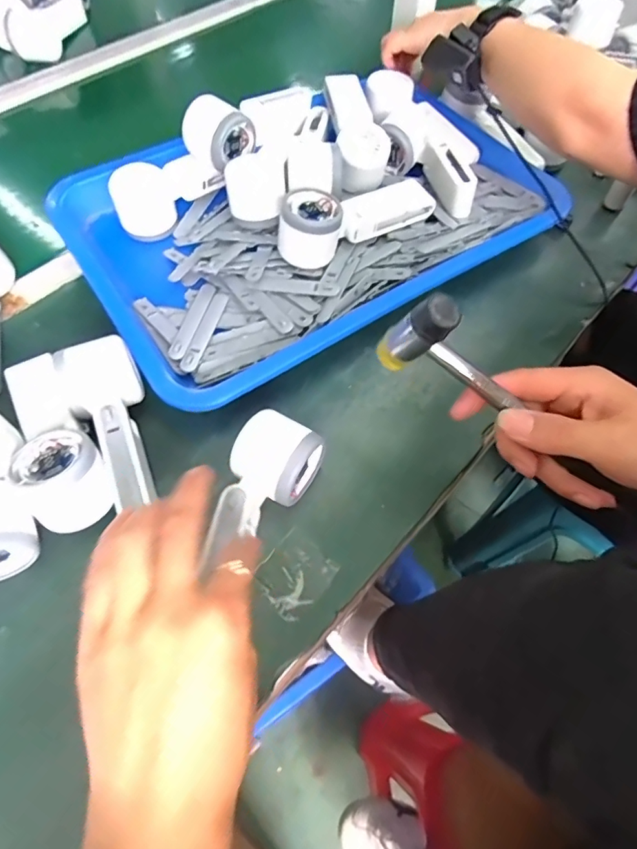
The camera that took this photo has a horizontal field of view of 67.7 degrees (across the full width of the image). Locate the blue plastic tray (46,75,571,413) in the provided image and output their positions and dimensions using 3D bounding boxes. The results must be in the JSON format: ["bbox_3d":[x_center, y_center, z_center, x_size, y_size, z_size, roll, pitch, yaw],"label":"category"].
[{"bbox_3d":[-0.005,-0.230,0.488,0.463,0.064,0.314,-30,65,-17],"label":"blue plastic tray"}]

